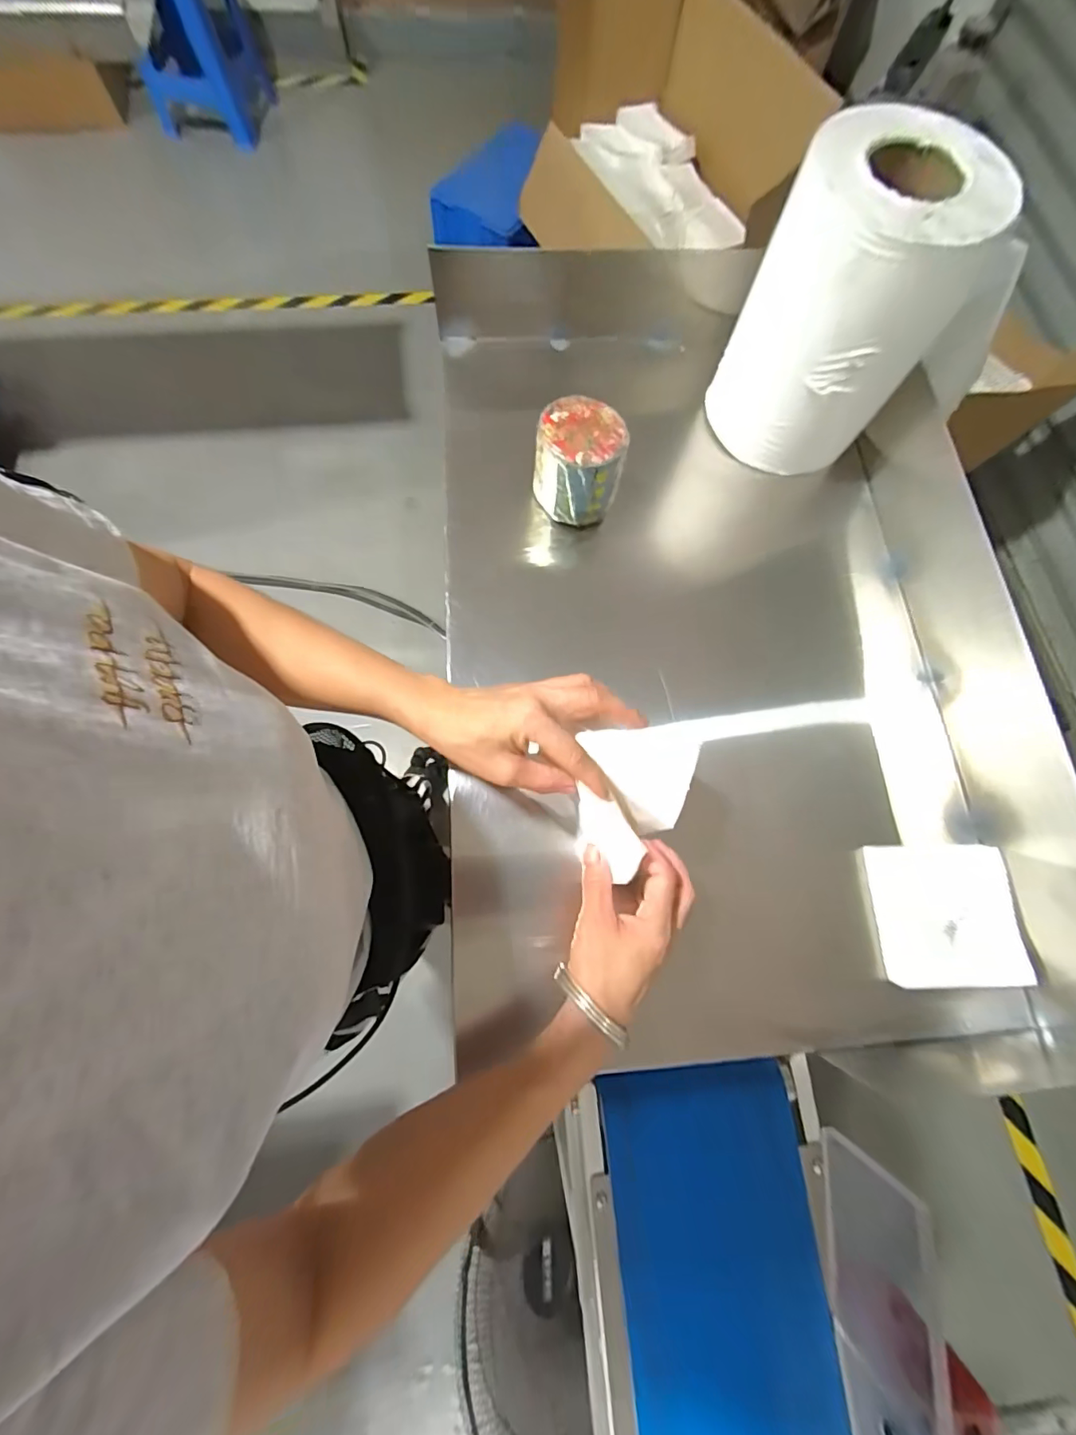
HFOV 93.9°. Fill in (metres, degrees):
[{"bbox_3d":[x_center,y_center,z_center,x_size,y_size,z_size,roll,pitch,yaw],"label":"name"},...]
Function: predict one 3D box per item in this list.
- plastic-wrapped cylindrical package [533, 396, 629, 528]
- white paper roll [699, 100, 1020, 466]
[{"bbox_3d":[0.041,-0.263,0.525,0.092,0.092,0.080,12,74,1],"label":"plastic-wrapped cylindrical package"},{"bbox_3d":[0.295,-0.397,0.506,0.177,0.228,0.160,25,74,5],"label":"white paper roll"}]

